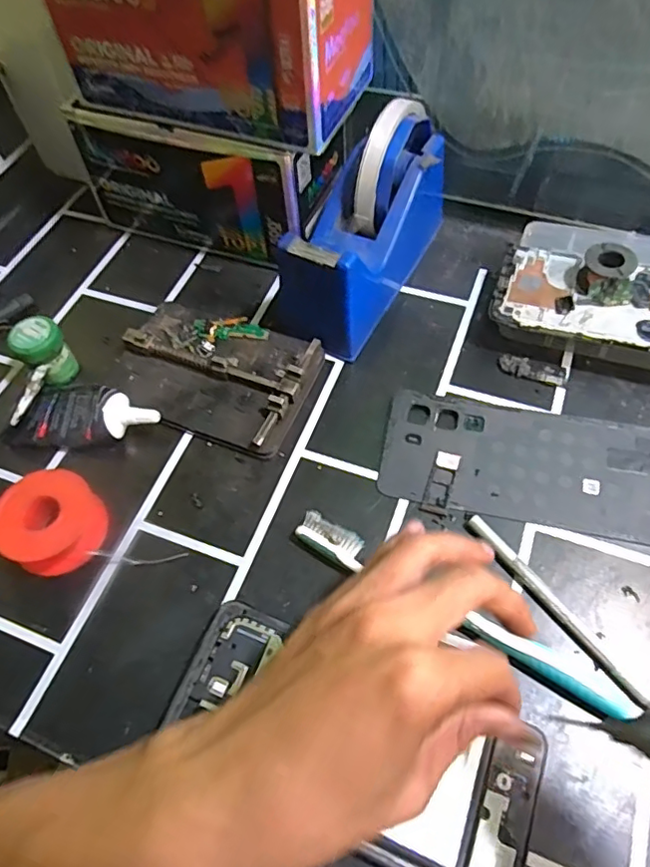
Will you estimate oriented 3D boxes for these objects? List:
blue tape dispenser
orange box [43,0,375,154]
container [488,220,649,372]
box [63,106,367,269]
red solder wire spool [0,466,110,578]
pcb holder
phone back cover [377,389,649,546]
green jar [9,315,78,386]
[{"bbox_3d":[0.024,-0.141,0.381,0.063,0.103,0.152,24,62,17],"label":"blue tape dispenser"},{"bbox_3d":[-0.068,-0.250,0.343,0.172,0.092,0.084,17,61,13],"label":"orange box"},{"bbox_3d":[0.207,-0.092,0.372,0.176,0.046,0.108,16,60,12],"label":"container"},{"bbox_3d":[-0.084,-0.191,0.423,0.185,0.095,0.071,17,61,13],"label":"box"},{"bbox_3d":[-0.153,0.049,0.318,0.047,0.029,0.052,31,65,20],"label":"red solder wire spool"},{"bbox_3d":[-0.075,-0.043,0.375,0.129,0.022,0.086,19,61,14],"label":"pcb holder"},{"bbox_3d":[0.119,0.017,0.333,0.165,0.007,0.073,12,59,10],"label":"phone back cover"},{"bbox_3d":[-0.182,-0.051,0.374,0.030,0.042,0.030,-40,64,-20],"label":"green jar"}]

